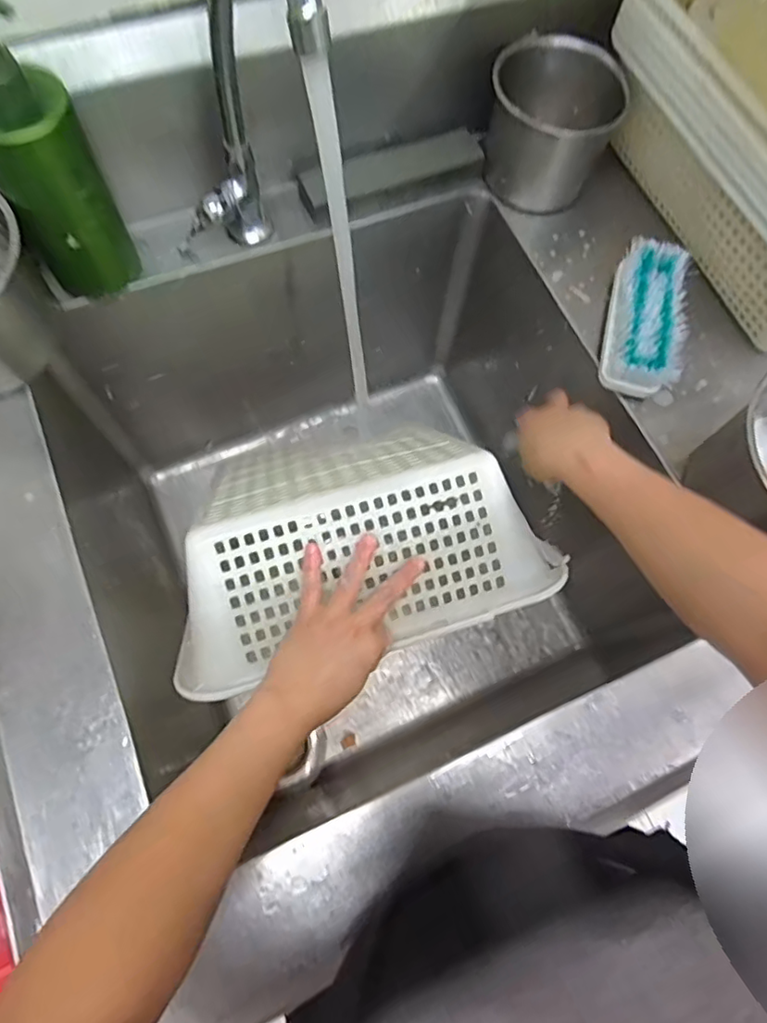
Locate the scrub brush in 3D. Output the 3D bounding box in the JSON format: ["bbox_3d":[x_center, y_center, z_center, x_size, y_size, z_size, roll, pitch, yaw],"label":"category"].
[{"bbox_3d":[0.255,-0.193,0.558,0.062,0.041,0.163,13,70,2],"label":"scrub brush"}]

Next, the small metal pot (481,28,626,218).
[{"bbox_3d":[0.172,-0.406,0.608,0.125,0.100,0.122,1,70,-2],"label":"small metal pot"}]

